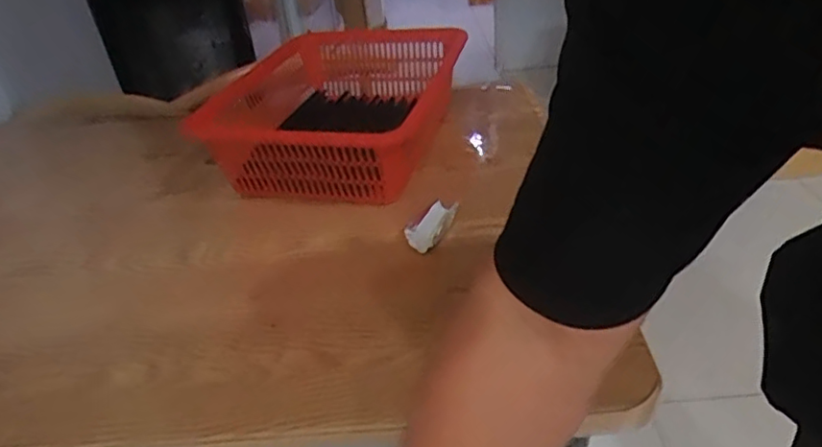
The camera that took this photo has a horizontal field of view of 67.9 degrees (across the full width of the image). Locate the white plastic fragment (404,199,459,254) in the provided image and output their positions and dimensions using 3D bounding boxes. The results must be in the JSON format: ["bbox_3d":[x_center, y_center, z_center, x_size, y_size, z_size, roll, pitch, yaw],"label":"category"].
[{"bbox_3d":[0.024,0.004,0.711,0.036,0.029,0.072,13,39,25],"label":"white plastic fragment"}]

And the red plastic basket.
[{"bbox_3d":[-0.106,-0.160,0.883,0.333,0.133,0.386,8,37,18],"label":"red plastic basket"}]

